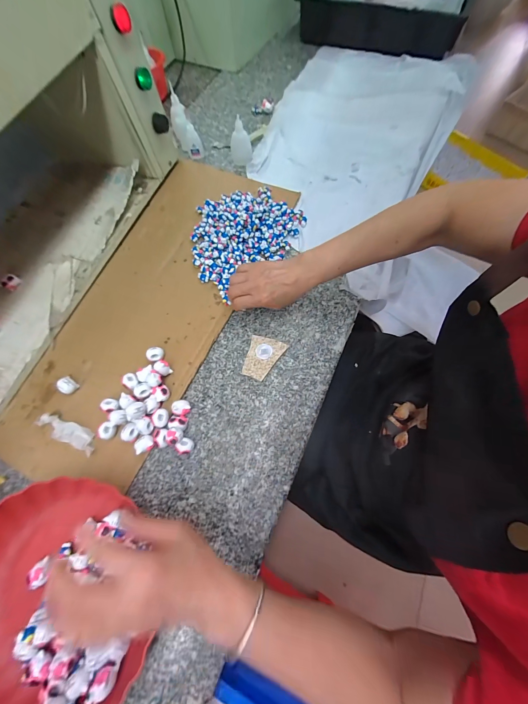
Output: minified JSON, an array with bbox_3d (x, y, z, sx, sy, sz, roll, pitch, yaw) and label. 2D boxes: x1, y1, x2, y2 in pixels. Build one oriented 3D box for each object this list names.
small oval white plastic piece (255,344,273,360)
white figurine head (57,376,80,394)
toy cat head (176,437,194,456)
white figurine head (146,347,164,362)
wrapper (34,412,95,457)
[{"bbox_3d":[0.000,-0.001,0.424,0.026,0.006,0.026,9,69,4],"label":"small oval white plastic piece"},{"bbox_3d":[-0.304,0.052,0.408,0.023,0.019,0.023,0,69,0],"label":"white figurine head"},{"bbox_3d":[-0.110,0.134,0.372,0.021,0.021,0.022,41,75,14],"label":"toy cat head"},{"bbox_3d":[-0.171,0.005,0.418,0.021,0.020,0.024,41,75,14],"label":"white figurine head"},{"bbox_3d":[-0.283,0.115,0.380,0.093,0.018,0.029,22,71,8],"label":"wrapper"}]

